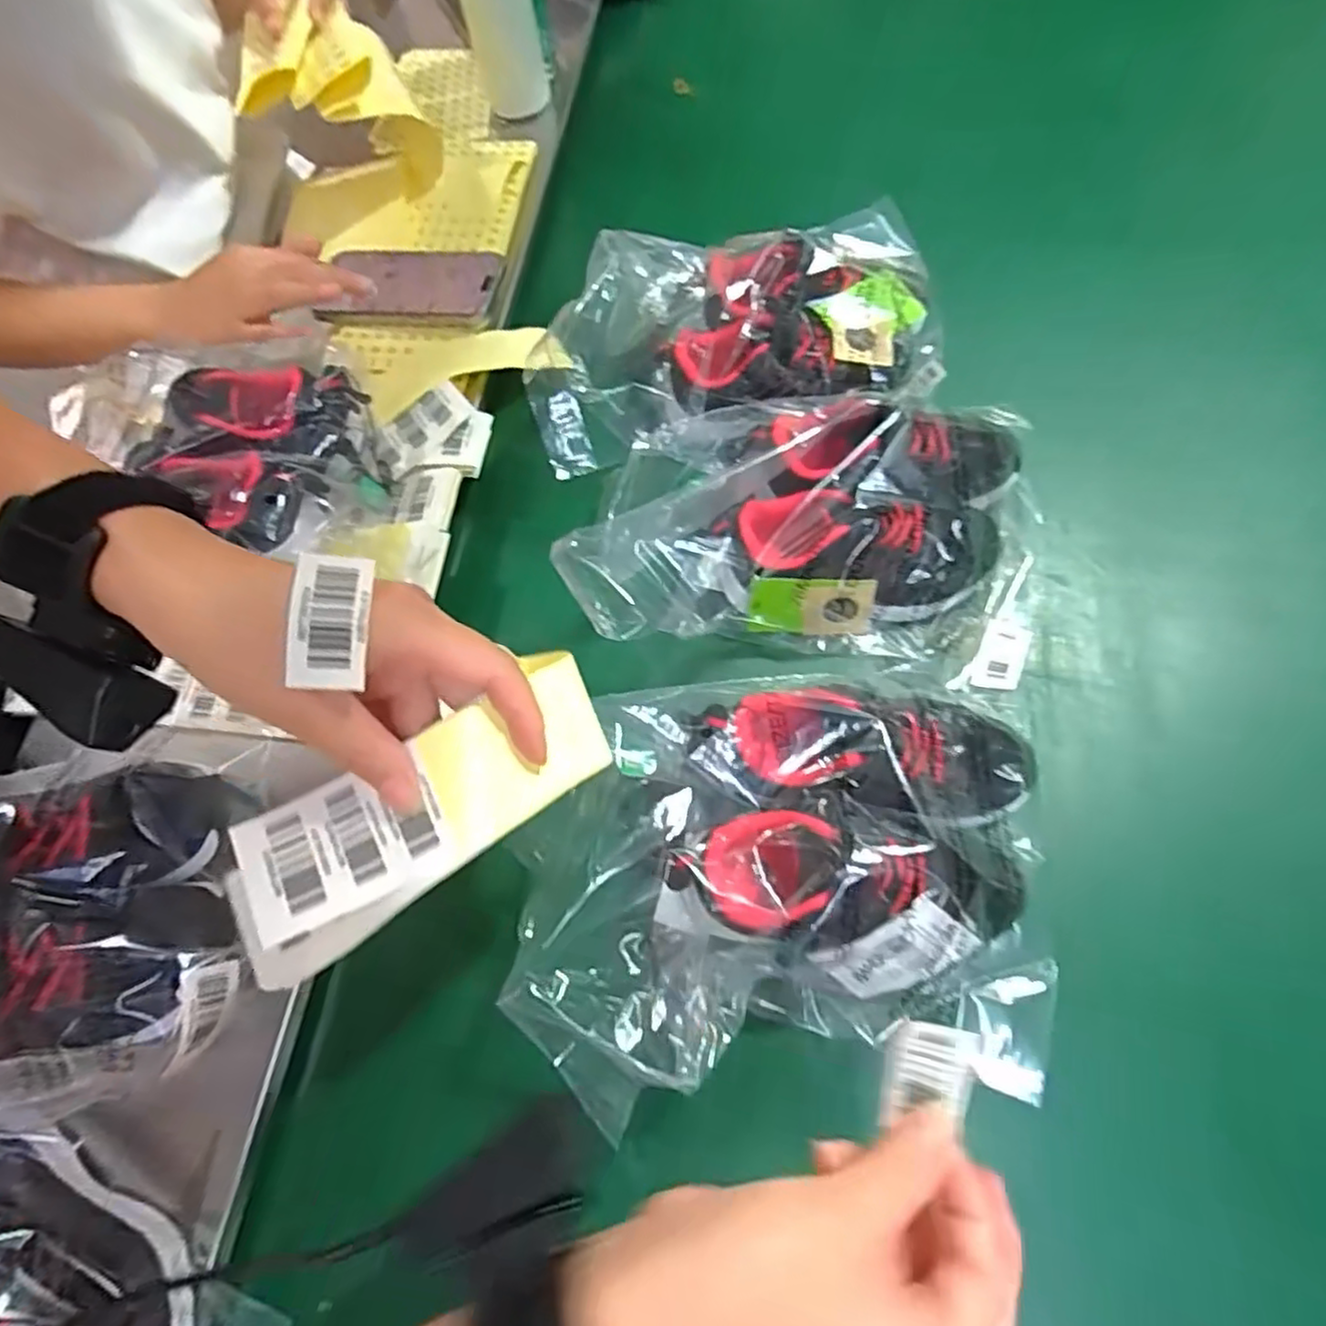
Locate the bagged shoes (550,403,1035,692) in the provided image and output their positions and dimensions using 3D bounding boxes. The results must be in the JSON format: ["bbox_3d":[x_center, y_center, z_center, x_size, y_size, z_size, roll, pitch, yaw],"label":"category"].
[{"bbox_3d":[0.101,-0.086,0.452,0.298,0.082,0.182,1,67,4],"label":"bagged shoes"}]

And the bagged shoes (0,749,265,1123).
[{"bbox_3d":[-0.322,0.135,0.365,0.188,0.068,0.172,-1,67,3],"label":"bagged shoes"}]

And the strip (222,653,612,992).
[{"bbox_3d":[-0.104,0.066,0.294,0.174,0.049,0.058,-33,69,-7],"label":"strip"}]

